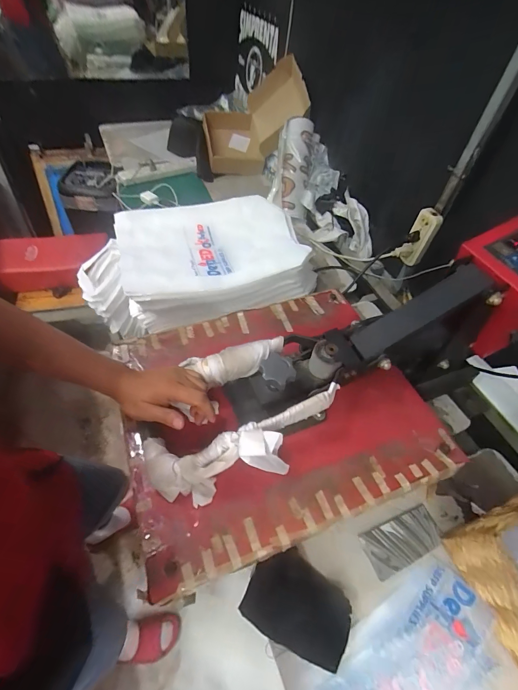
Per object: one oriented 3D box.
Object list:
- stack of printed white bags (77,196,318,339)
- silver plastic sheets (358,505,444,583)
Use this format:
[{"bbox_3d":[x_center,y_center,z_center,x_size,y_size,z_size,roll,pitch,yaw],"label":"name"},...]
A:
[{"bbox_3d":[-0.158,-0.223,0.891,0.584,0.126,0.364,-12,54,-15],"label":"stack of printed white bags"},{"bbox_3d":[0.252,0.341,0.589,0.143,0.010,0.072,-14,55,-17],"label":"silver plastic sheets"}]

